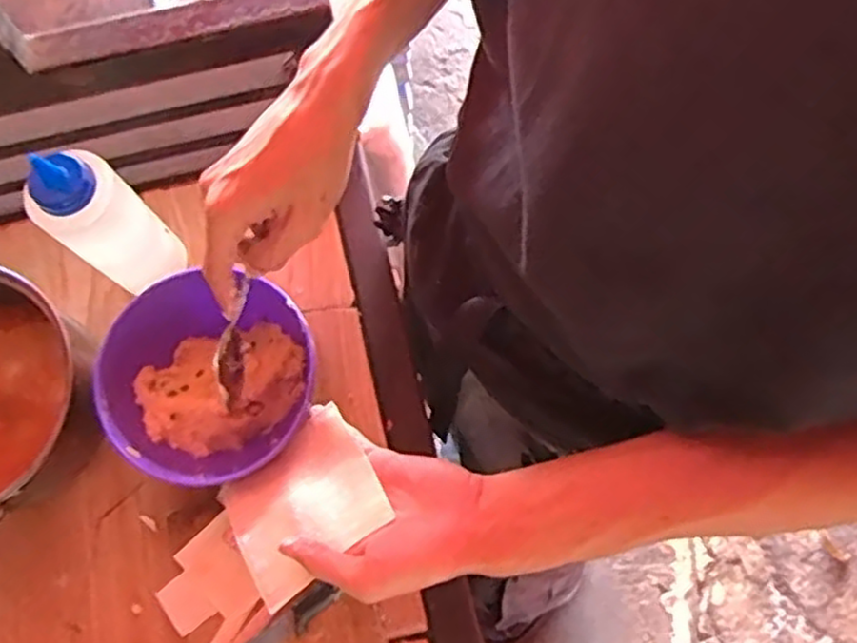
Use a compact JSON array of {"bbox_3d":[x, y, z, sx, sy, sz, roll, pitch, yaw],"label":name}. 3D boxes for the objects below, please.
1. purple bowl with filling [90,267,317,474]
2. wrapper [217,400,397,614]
[{"bbox_3d":[-0.159,0.041,0.547,0.141,0.076,0.136,0,73,0],"label":"purple bowl with filling"},{"bbox_3d":[-0.085,0.120,0.487,0.097,0.013,0.096,-37,49,0],"label":"wrapper"}]

